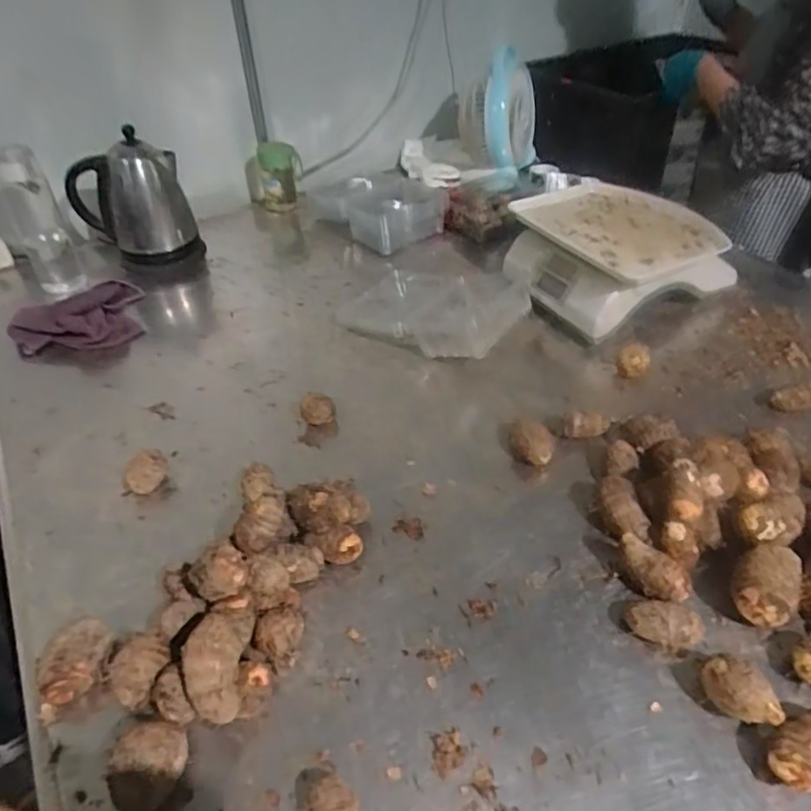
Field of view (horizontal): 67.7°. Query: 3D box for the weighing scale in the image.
[{"bbox_3d":[0.314,-0.236,0.978,0.306,0.135,0.281,-22,46,-19],"label":"weighing scale"}]

